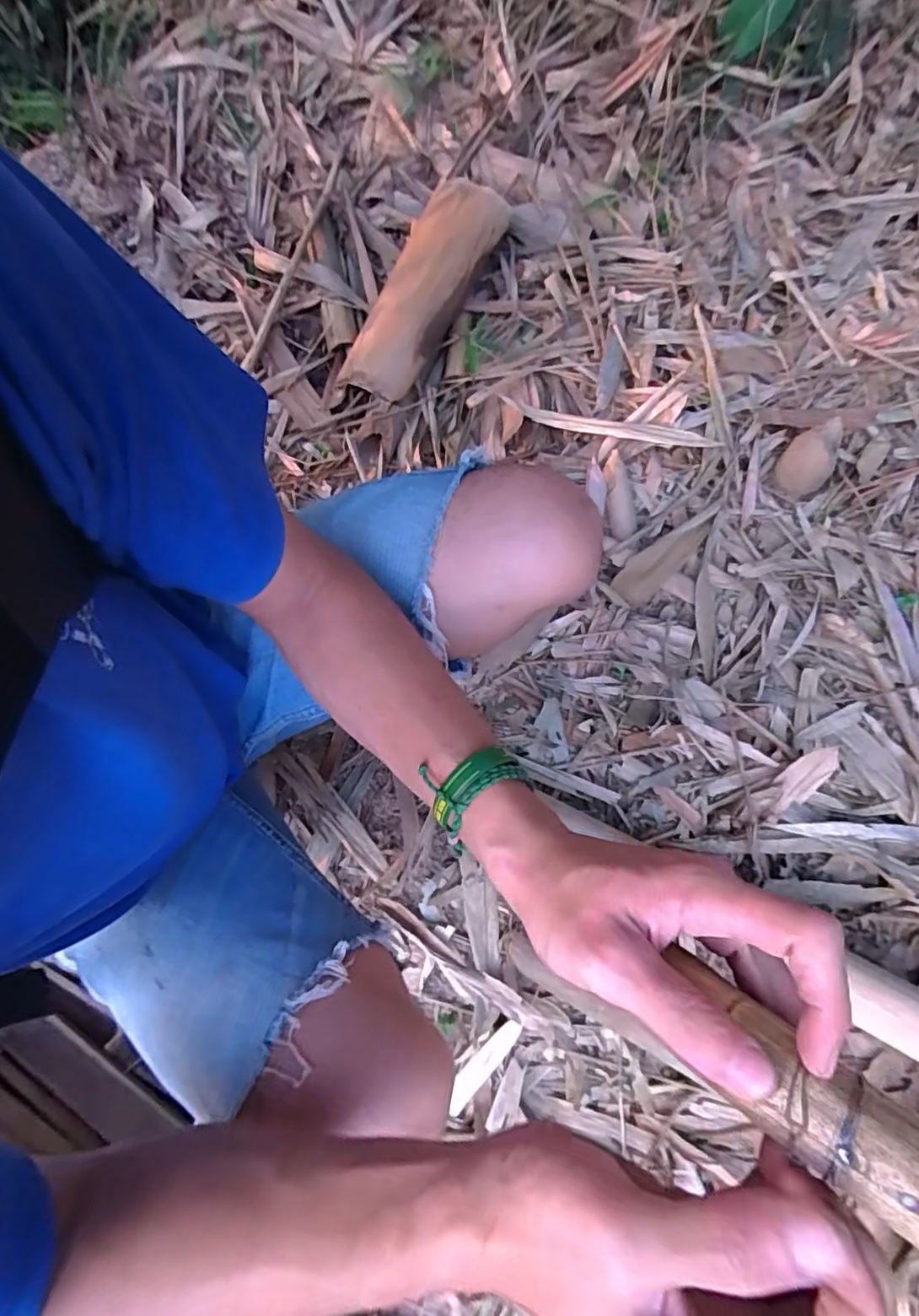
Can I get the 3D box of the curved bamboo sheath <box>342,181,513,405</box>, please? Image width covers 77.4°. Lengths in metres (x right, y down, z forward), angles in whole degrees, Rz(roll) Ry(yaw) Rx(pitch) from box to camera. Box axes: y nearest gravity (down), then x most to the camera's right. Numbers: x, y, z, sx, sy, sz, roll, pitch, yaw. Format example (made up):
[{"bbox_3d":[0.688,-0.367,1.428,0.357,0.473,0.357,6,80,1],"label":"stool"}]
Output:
[{"bbox_3d":[-0.043,-0.553,0.869,0.157,0.085,0.392,16,71,6],"label":"curved bamboo sheath"}]

